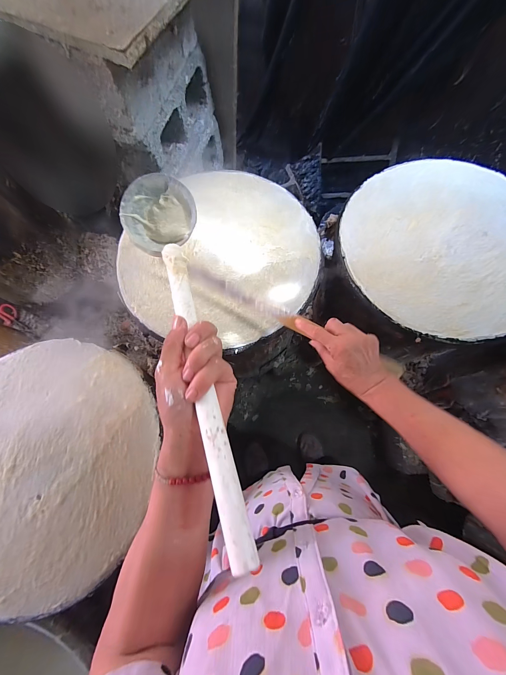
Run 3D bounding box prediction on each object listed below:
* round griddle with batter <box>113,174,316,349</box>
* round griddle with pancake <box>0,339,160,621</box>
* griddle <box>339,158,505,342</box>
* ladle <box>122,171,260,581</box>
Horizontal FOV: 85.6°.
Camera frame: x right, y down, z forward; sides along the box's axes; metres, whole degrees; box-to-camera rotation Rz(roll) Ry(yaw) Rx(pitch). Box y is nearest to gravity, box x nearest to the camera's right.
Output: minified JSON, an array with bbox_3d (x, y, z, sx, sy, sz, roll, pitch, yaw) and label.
[{"bbox_3d":[-0.053,-0.155,0.499,0.332,0.051,0.361,0,76,1],"label":"round griddle with batter"},{"bbox_3d":[-0.332,0.187,0.421,0.358,0.030,0.362,0,76,1],"label":"round griddle with pancake"},{"bbox_3d":[0.350,-0.173,0.496,0.353,0.029,0.363,0,76,1],"label":"griddle"},{"bbox_3d":[-0.061,-0.014,0.262,0.081,0.044,0.391,-18,65,-3],"label":"ladle"}]

